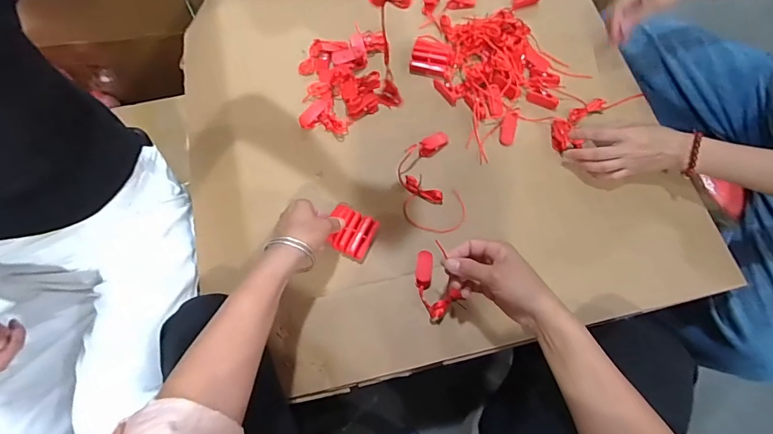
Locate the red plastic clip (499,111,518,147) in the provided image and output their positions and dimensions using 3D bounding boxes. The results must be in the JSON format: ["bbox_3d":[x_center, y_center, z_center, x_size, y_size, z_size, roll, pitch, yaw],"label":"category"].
[{"bbox_3d":[0.182,-0.132,0.650,0.022,0.011,0.050,9,103,4],"label":"red plastic clip"}]

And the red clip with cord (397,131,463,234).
[{"bbox_3d":[0.061,-0.049,0.619,0.084,0.026,0.144,-11,68,-5],"label":"red clip with cord"}]

